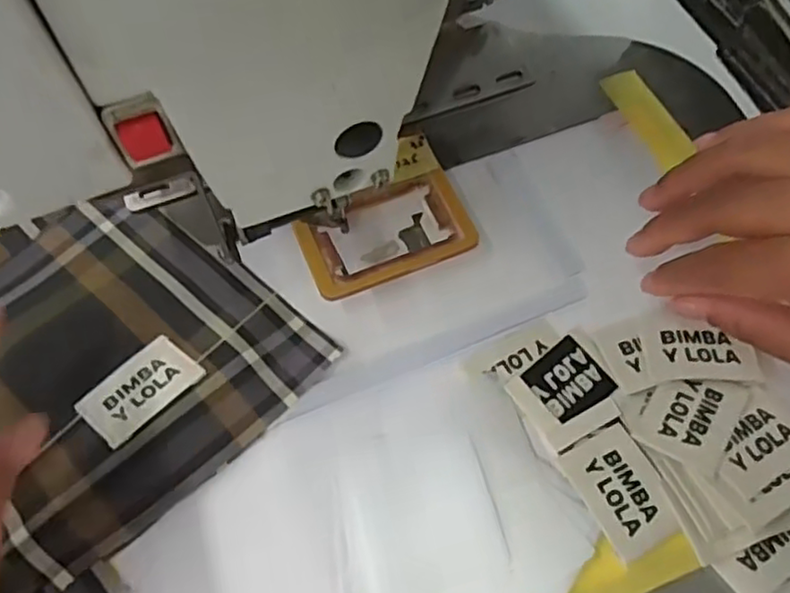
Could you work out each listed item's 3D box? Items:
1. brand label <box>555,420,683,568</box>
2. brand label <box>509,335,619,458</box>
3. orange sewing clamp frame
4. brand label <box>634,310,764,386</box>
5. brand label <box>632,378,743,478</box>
[{"bbox_3d":[0.093,0.079,0.277,0.031,0.004,0.049,-22,63,-9],"label":"brand label"},{"bbox_3d":[0.077,0.043,0.299,0.041,0.004,0.040,-32,65,-14],"label":"brand label"},{"bbox_3d":[-0.005,-0.032,0.324,0.080,0.004,0.049,-21,67,-9],"label":"orange sewing clamp frame"},{"bbox_3d":[0.137,0.022,0.304,0.047,0.004,0.034,-5,61,3],"label":"brand label"},{"bbox_3d":[0.126,0.049,0.287,0.033,0.006,0.044,28,66,17],"label":"brand label"}]

